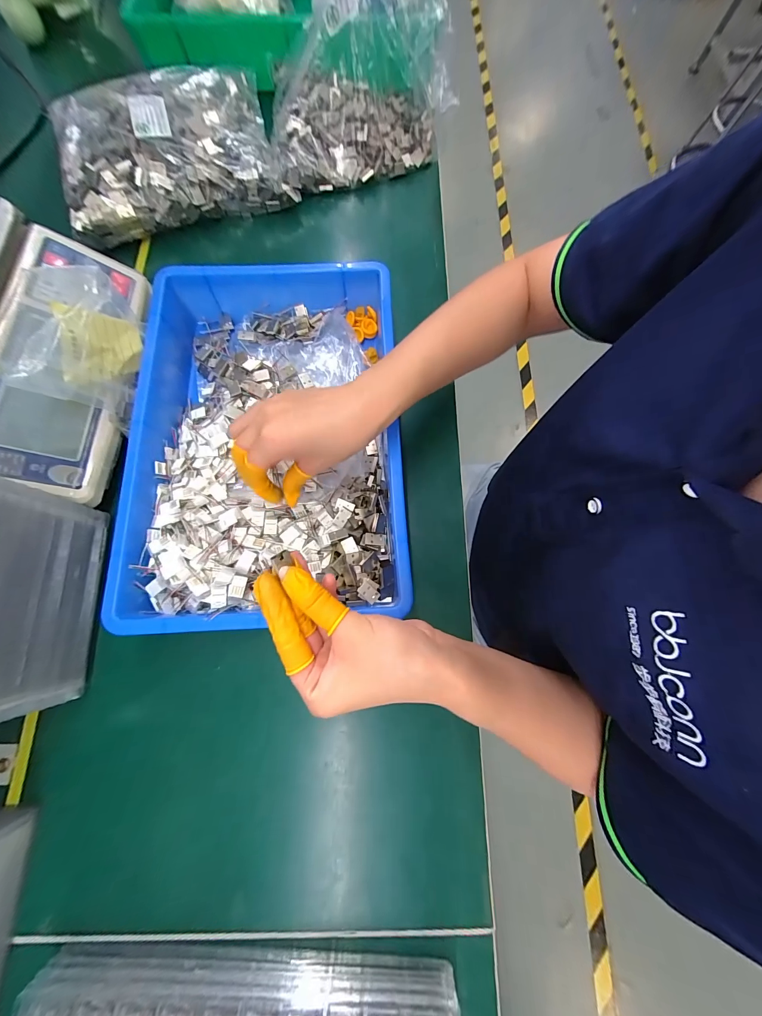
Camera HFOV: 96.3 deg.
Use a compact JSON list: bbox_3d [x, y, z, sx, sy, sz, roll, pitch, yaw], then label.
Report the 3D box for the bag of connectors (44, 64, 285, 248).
[{"bbox_3d":[-0.276,-0.472,0.442,0.258,0.064,0.215,-19,75,-8],"label":"bag of connectors"}]

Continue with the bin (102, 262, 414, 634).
[{"bbox_3d":[-0.108,-0.075,0.337,0.249,0.057,0.354,-2,73,-3],"label":"bin"}]

